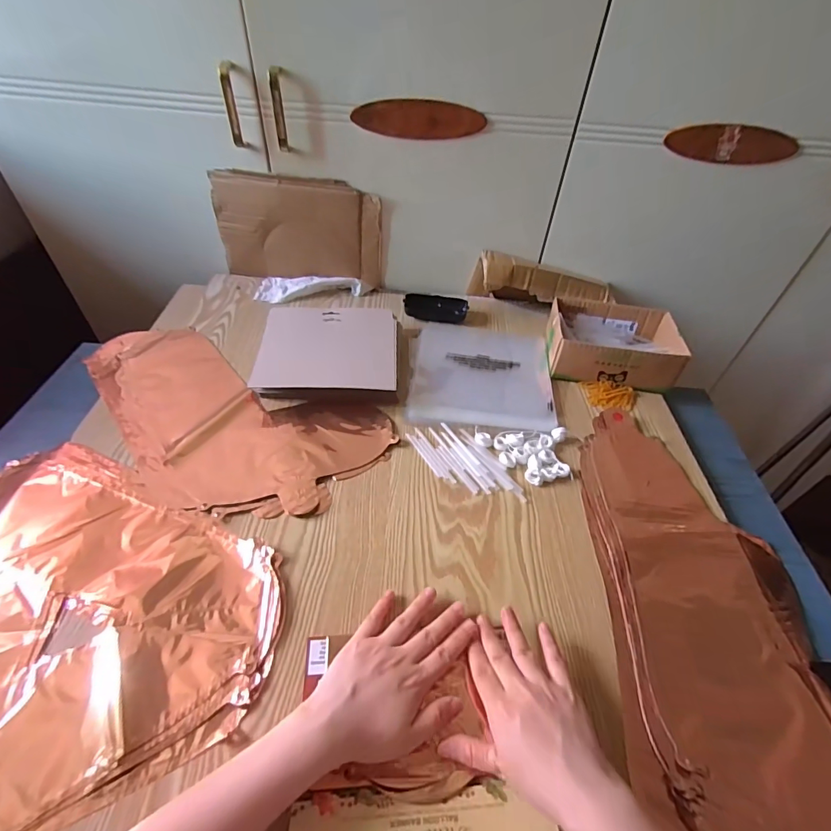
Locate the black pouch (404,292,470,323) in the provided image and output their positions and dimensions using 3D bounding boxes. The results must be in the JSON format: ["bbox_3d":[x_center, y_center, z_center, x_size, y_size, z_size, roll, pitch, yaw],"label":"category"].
[{"bbox_3d":[0.036,-0.188,0.762,0.108,0.022,0.048,2,46,-2],"label":"black pouch"}]

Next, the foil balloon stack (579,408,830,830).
[{"bbox_3d":[0.296,0.183,0.438,0.209,0.017,0.462,7,46,3],"label":"foil balloon stack"}]

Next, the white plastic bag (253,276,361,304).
[{"bbox_3d":[-0.189,-0.225,0.777,0.177,0.027,0.066,4,46,-1],"label":"white plastic bag"}]

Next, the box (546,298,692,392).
[{"bbox_3d":[0.300,-0.113,0.681,0.177,0.063,0.141,7,46,2],"label":"box"}]

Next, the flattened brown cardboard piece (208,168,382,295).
[{"bbox_3d":[-0.199,-0.313,0.755,0.273,0.179,0.028,7,46,3],"label":"flattened brown cardboard piece"}]

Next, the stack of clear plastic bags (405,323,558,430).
[{"bbox_3d":[0.101,-0.067,0.662,0.202,0.010,0.219,6,46,2],"label":"stack of clear plastic bags"}]

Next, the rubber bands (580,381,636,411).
[{"bbox_3d":[0.288,-0.028,0.638,0.076,0.012,0.051,6,46,1],"label":"rubber bands"}]

